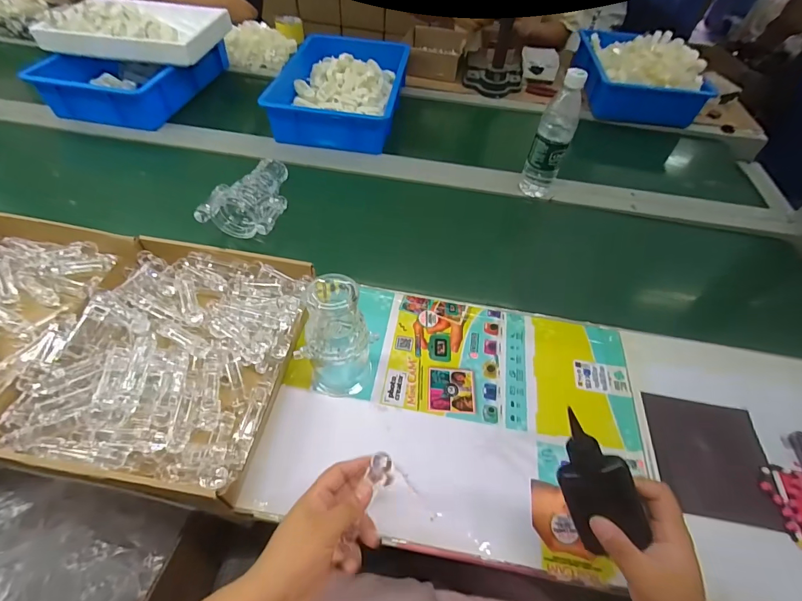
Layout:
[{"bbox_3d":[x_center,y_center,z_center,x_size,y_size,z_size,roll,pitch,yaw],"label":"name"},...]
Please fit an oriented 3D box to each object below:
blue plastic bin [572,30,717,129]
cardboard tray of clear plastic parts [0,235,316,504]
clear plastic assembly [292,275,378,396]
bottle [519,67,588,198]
[{"bbox_3d":[0.648,-0.643,1.085,0.272,0.134,0.373,11,52,3],"label":"blue plastic bin"},{"bbox_3d":[-0.279,0.059,0.496,0.274,0.058,0.314,11,52,3],"label":"cardboard tray of clear plastic parts"},{"bbox_3d":[-0.074,0.044,0.458,0.077,0.167,0.072,16,53,8],"label":"clear plastic assembly"},{"bbox_3d":[0.272,-0.286,0.706,0.064,0.226,0.057,22,54,12],"label":"bottle"}]

